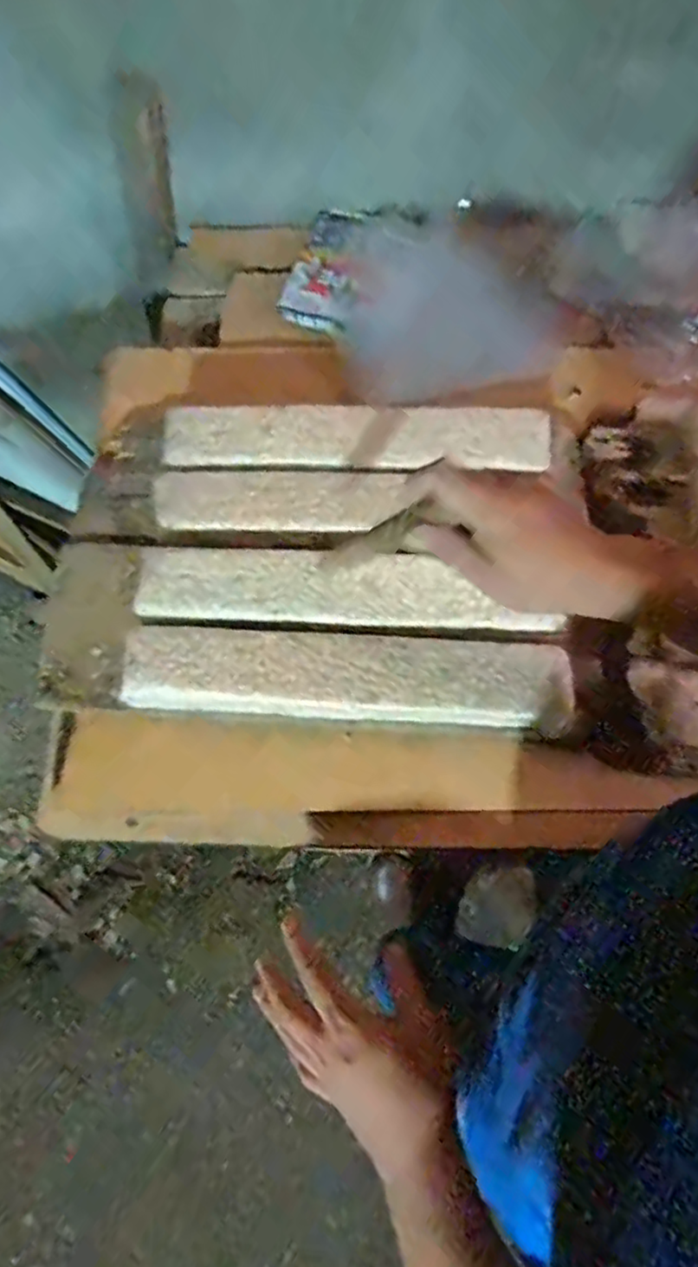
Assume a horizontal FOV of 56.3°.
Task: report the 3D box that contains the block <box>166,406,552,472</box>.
[{"bbox_3d":[0.021,-0.188,0.636,0.390,0.033,0.067,3,73,3],"label":"block"}]

